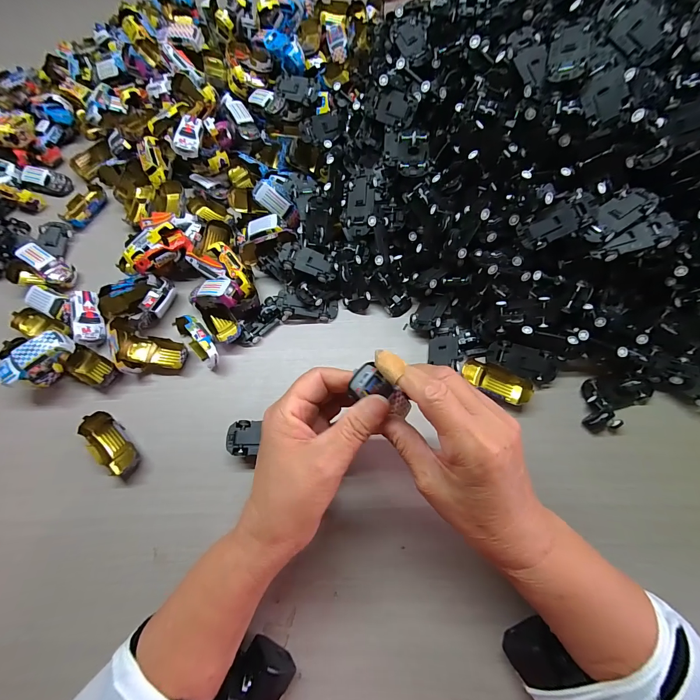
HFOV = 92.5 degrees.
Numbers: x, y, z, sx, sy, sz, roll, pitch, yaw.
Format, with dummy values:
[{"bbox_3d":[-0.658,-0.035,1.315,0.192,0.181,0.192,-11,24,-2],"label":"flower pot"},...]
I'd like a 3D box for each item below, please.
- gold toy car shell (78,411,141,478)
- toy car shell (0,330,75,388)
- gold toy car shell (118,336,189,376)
[{"bbox_3d":[-0.220,0.089,0.311,0.064,0.021,0.028,42,74,18],"label":"gold toy car shell"},{"bbox_3d":[-0.298,0.012,0.325,0.032,0.030,0.061,27,70,13],"label":"toy car shell"},{"bbox_3d":[-0.201,0.004,0.346,0.065,0.020,0.038,13,67,8],"label":"gold toy car shell"}]

